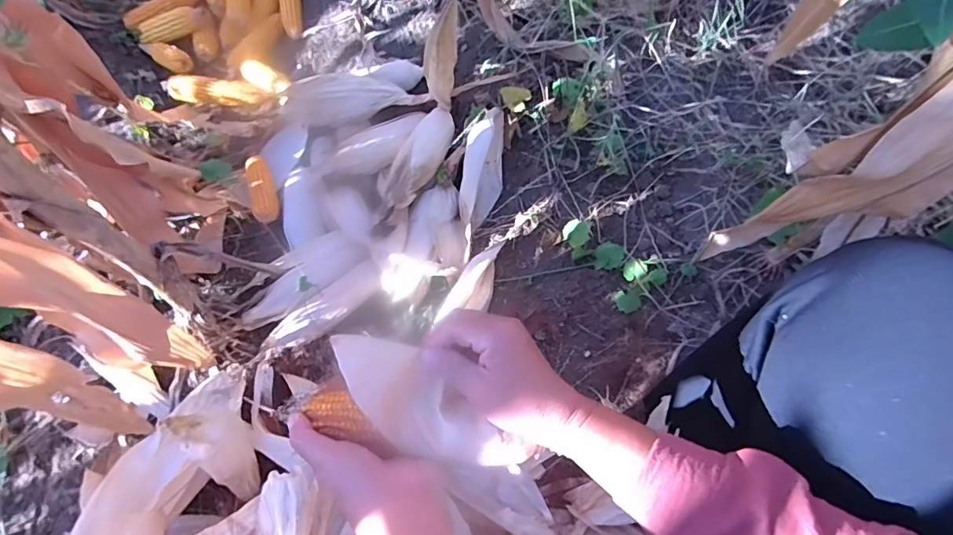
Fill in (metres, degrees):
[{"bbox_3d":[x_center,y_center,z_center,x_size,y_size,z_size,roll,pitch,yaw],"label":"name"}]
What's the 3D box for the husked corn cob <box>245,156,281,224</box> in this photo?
[{"bbox_3d":[-0.390,-0.149,0.865,0.041,0.043,0.148,-22,65,-8],"label":"husked corn cob"}]

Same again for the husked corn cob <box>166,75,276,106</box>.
[{"bbox_3d":[-0.537,-0.369,1.007,0.201,0.060,0.041,-2,62,-22],"label":"husked corn cob"}]

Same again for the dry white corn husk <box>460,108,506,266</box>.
[{"bbox_3d":[0.005,-0.145,0.808,0.067,0.059,0.258,11,85,8],"label":"dry white corn husk"}]

